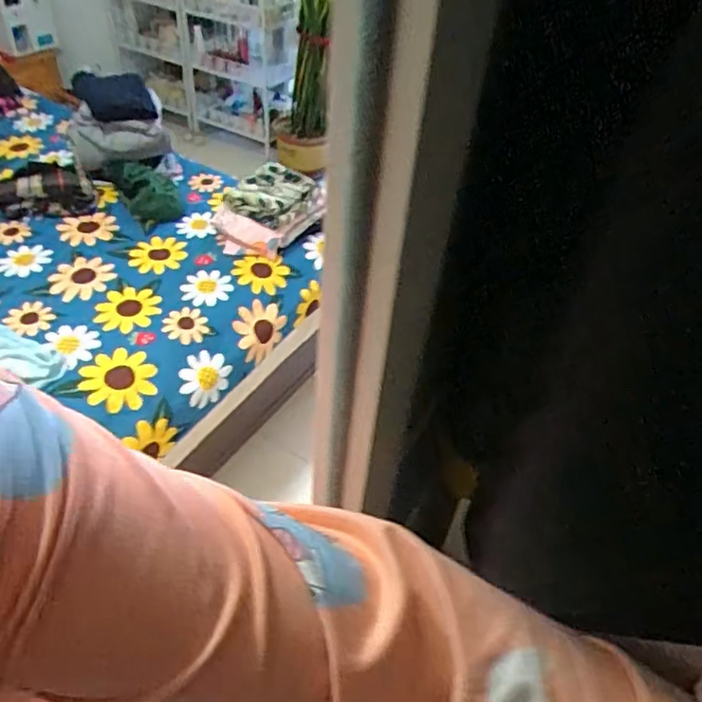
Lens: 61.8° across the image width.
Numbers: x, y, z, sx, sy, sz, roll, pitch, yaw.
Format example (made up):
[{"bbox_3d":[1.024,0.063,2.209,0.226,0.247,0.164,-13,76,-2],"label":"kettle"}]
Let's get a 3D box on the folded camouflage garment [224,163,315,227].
[{"bbox_3d":[-0.228,-0.446,1.631,0.240,0.067,0.212,31,49,24],"label":"folded camouflage garment"}]

